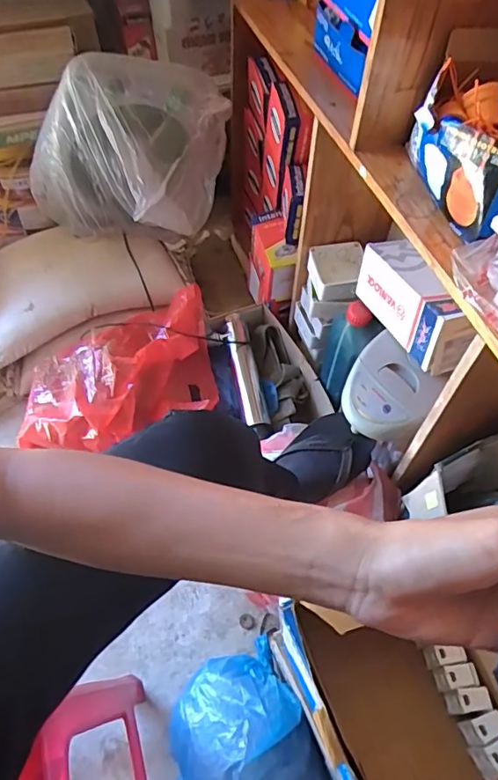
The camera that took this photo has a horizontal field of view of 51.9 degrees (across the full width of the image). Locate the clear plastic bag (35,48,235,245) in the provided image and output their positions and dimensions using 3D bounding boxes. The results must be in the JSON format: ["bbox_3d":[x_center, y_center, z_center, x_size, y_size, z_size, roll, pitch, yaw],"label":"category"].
[{"bbox_3d":[-0.283,-0.540,1.172,0.430,0.357,0.214,14,57,9],"label":"clear plastic bag"}]

